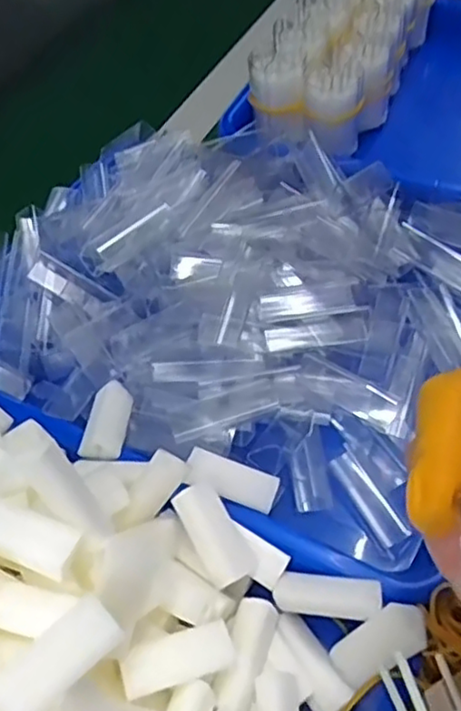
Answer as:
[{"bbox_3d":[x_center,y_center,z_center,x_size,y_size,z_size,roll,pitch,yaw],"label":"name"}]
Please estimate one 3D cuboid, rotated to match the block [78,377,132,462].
[{"bbox_3d":[-0.064,0.033,0.347,0.020,0.009,0.047,2,53,8],"label":"block"}]

